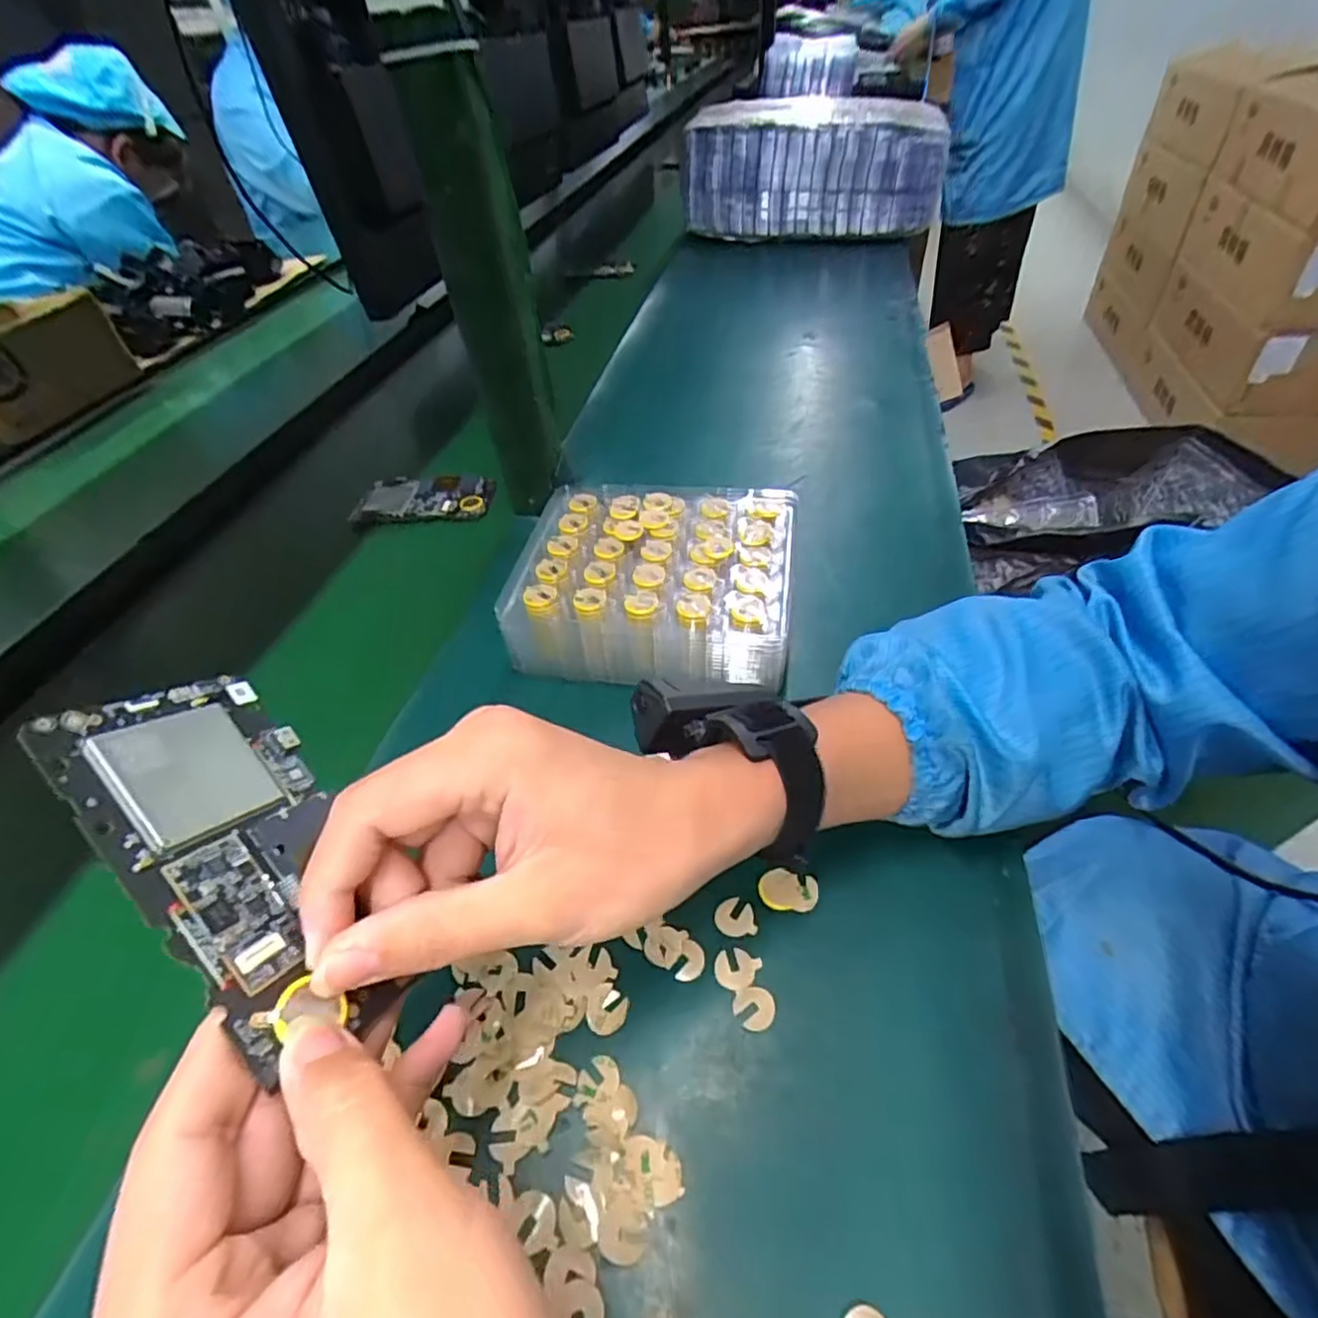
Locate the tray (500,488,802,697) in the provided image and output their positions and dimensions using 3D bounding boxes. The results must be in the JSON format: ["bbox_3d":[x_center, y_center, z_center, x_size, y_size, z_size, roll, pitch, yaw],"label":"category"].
[{"bbox_3d":[-0.001,-0.053,0.430,0.176,0.052,0.152,3,47,10],"label":"tray"}]

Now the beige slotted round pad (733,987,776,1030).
[{"bbox_3d":[0.041,0.150,0.282,0.017,0.004,0.017,-4,46,4],"label":"beige slotted round pad"}]

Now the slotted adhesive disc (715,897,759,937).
[{"bbox_3d":[0.036,0.122,0.308,0.018,0.004,0.017,0,59,0],"label":"slotted adhesive disc"}]

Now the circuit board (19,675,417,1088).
[{"bbox_3d":[-0.126,0.061,0.203,0.124,0.006,0.063,54,26,4],"label":"circuit board"}]

